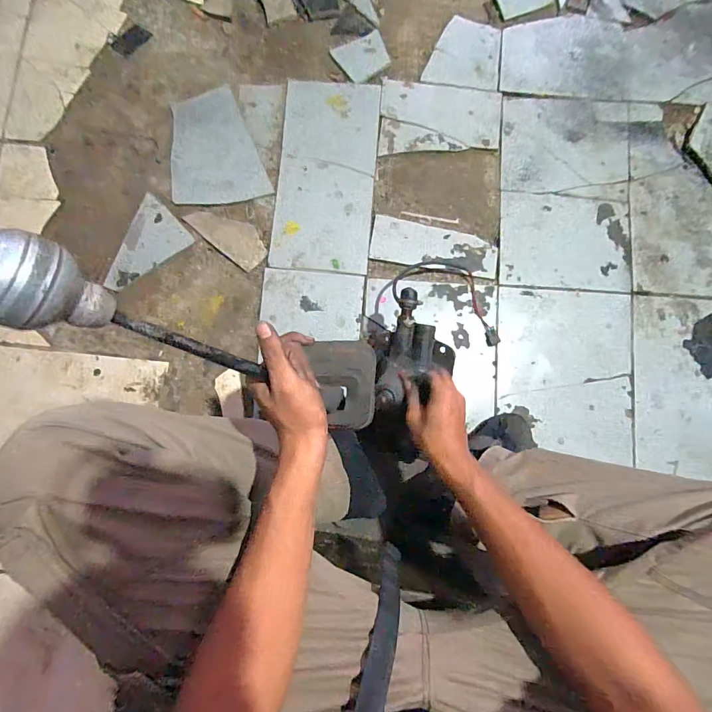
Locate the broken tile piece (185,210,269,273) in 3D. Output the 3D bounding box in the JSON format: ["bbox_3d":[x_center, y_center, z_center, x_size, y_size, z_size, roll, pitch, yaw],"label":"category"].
[{"bbox_3d":[-0.249,-0.241,0.755,0.161,0.004,0.073,39,88,3],"label":"broken tile piece"}]

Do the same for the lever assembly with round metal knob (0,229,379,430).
[{"bbox_3d":[-0.086,0.000,0.319,0.045,0.346,0.086,15,86,36],"label":"lever assembly with round metal knob"}]

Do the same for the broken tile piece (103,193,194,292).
[{"bbox_3d":[-0.423,-0.212,0.745,0.176,0.009,0.119,-43,87,-2],"label":"broken tile piece"}]

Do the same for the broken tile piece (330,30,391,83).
[{"bbox_3d":[0.014,-0.607,0.782,0.104,0.004,0.089,-27,87,-1],"label":"broken tile piece"}]

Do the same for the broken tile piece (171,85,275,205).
[{"bbox_3d":[-0.285,-0.401,0.753,0.176,0.010,0.223,-17,87,-1],"label":"broken tile piece"}]

